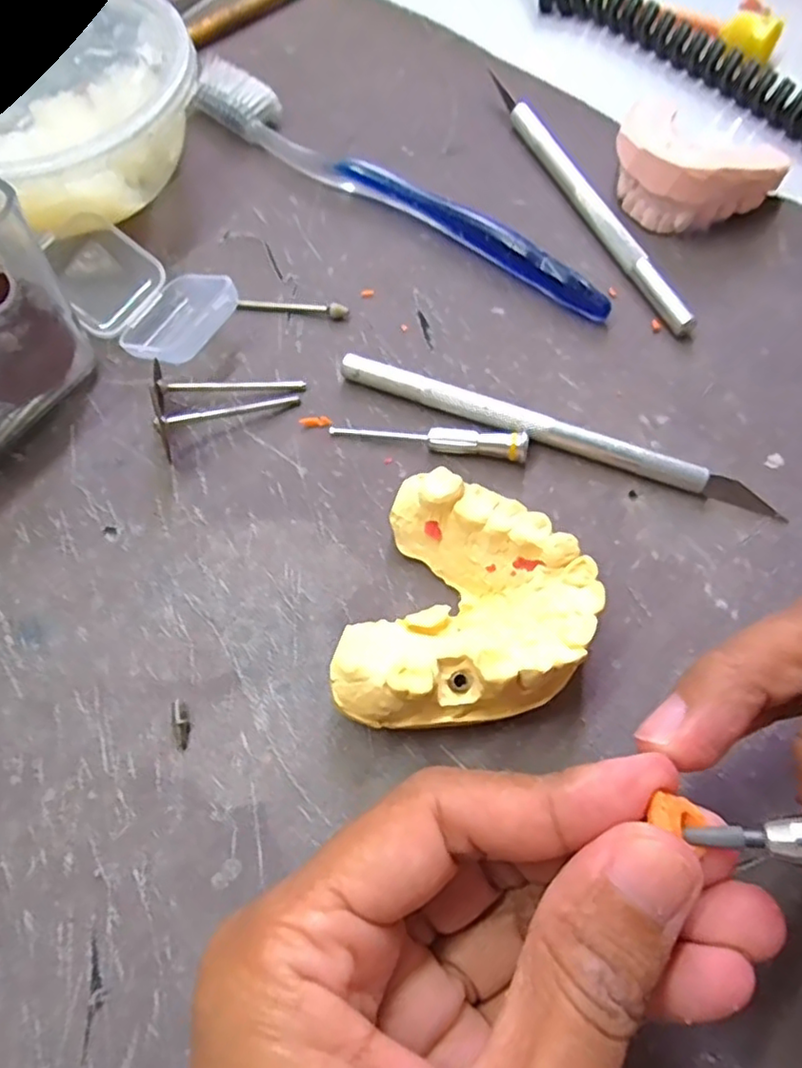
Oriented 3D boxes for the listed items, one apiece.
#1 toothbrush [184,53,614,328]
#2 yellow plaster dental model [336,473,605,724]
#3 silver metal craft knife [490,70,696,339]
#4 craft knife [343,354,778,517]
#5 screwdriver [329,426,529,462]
[{"bbox_3d":[-0.007,-0.126,0.230,0.185,0.012,0.019,37,73,15],"label":"toothbrush"},{"bbox_3d":[0.018,0.020,0.163,0.056,0.025,0.066,16,69,7],"label":"yellow plaster dental model"},{"bbox_3d":[0.065,-0.128,0.231,0.009,0.008,0.141,-23,69,-8],"label":"silver metal craft knife"},{"bbox_3d":[0.046,-0.031,0.192,0.135,0.009,0.008,19,69,8],"label":"craft knife"},{"bbox_3d":[0.009,-0.031,0.193,0.060,0.009,0.007,12,68,5],"label":"screwdriver"}]

